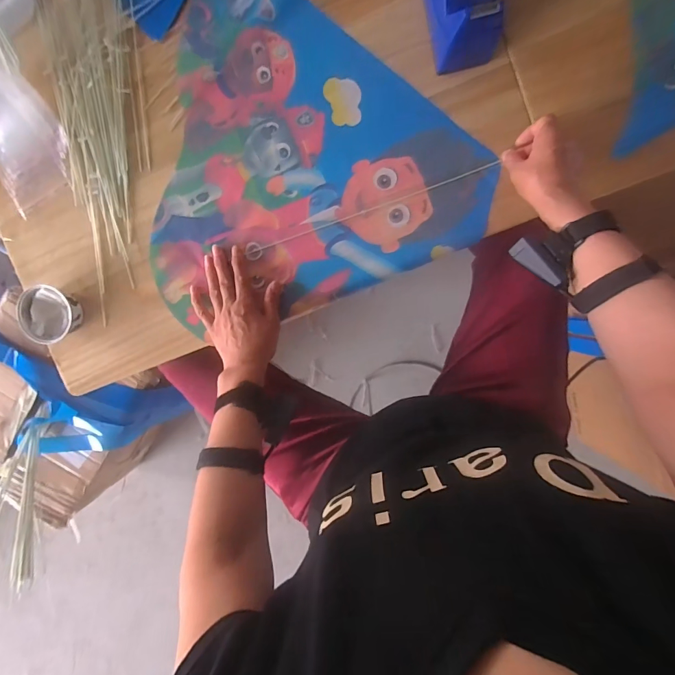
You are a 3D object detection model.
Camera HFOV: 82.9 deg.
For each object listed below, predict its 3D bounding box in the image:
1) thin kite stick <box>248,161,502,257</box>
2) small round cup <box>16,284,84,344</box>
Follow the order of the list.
[{"bbox_3d":[0.046,-0.186,0.555,0.375,0.006,0.007,-18,95,4],"label":"thin kite stick"},{"bbox_3d":[-0.423,-0.034,0.565,0.073,0.035,0.082,8,96,0],"label":"small round cup"}]

